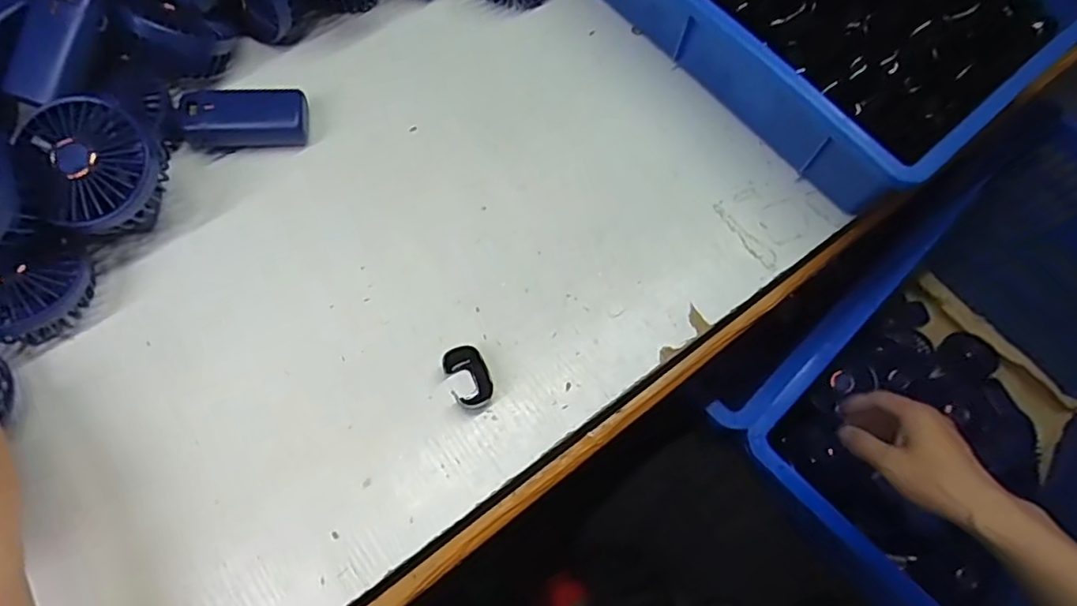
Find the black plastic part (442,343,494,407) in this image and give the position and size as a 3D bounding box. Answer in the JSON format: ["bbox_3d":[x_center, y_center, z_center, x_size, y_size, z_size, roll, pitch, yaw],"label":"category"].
[{"bbox_3d":[-0.048,0.050,0.419,0.028,0.019,0.040,-23,71,-11],"label":"black plastic part"}]

